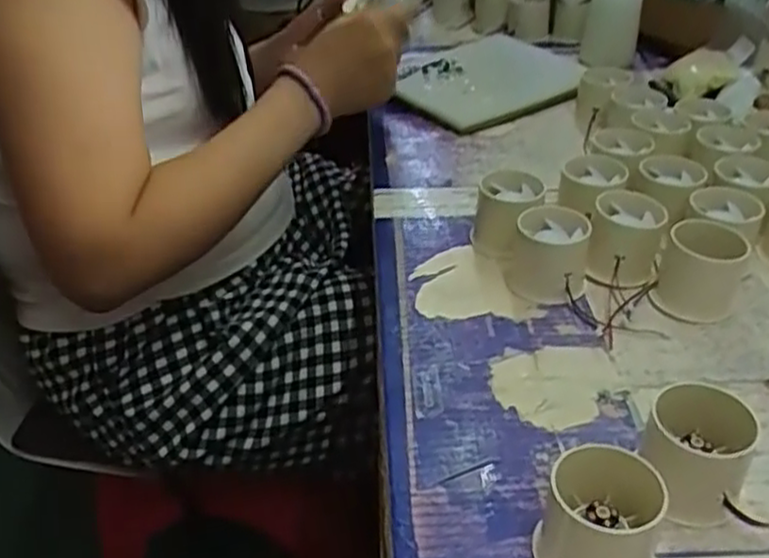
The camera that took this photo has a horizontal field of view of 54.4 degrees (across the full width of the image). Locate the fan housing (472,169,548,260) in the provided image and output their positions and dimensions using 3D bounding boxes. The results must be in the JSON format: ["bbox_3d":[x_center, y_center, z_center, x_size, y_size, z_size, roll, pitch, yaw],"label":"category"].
[{"bbox_3d":[0.095,-0.050,0.578,0.049,0.053,0.053,10,37,17],"label":"fan housing"}]

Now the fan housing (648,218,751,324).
[{"bbox_3d":[0.213,-0.006,0.505,0.050,0.055,0.048,17,39,25],"label":"fan housing"}]

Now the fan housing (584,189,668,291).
[{"bbox_3d":[0.175,-0.028,0.548,0.054,0.047,0.067,11,37,18],"label":"fan housing"}]

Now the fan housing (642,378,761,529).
[{"bbox_3d":[0.157,0.087,0.375,0.050,0.048,0.051,17,39,25],"label":"fan housing"}]

